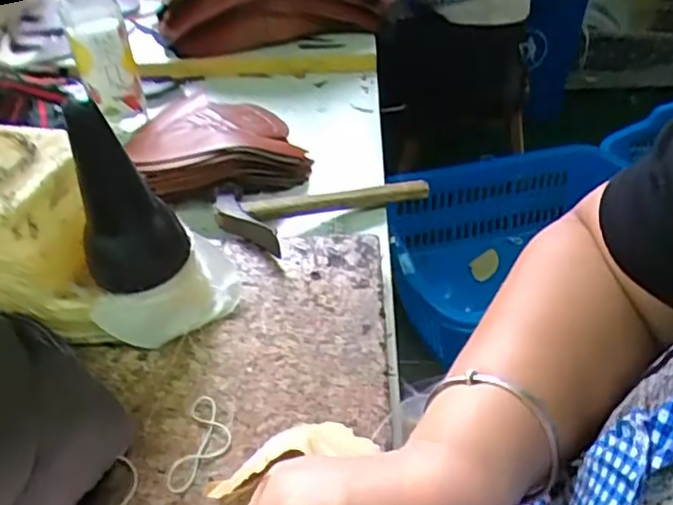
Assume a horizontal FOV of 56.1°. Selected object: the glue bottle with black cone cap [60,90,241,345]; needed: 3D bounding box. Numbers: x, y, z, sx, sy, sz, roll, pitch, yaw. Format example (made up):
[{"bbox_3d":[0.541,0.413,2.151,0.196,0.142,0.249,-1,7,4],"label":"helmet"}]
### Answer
[{"bbox_3d":[-0.129,-0.023,0.439,0.101,0.169,0.082,-14,43,-12],"label":"glue bottle with black cone cap"}]

